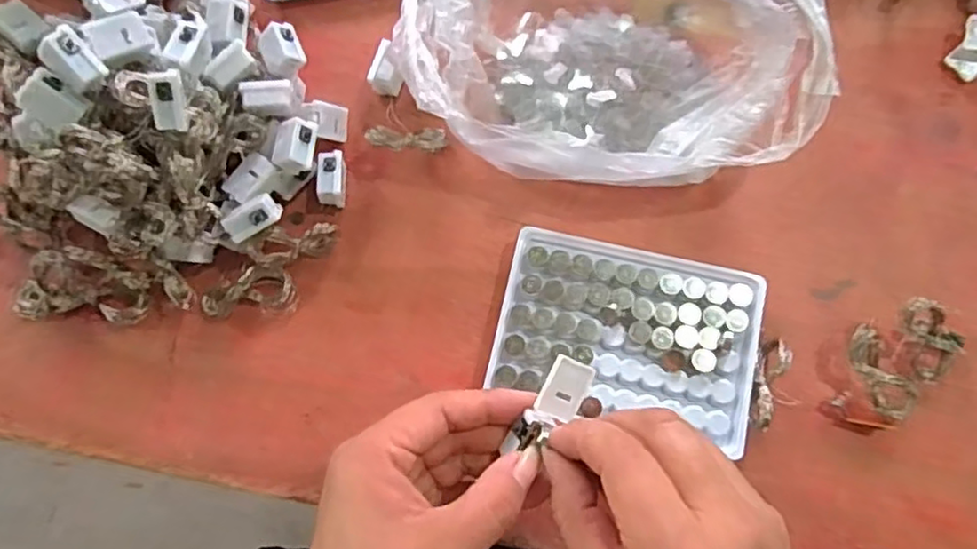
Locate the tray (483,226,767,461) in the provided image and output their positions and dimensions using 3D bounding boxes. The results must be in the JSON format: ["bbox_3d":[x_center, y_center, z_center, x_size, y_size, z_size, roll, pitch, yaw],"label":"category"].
[{"bbox_3d":[0.071,0.029,0.335,0.128,0.020,0.086,13,79,5],"label":"tray"}]

